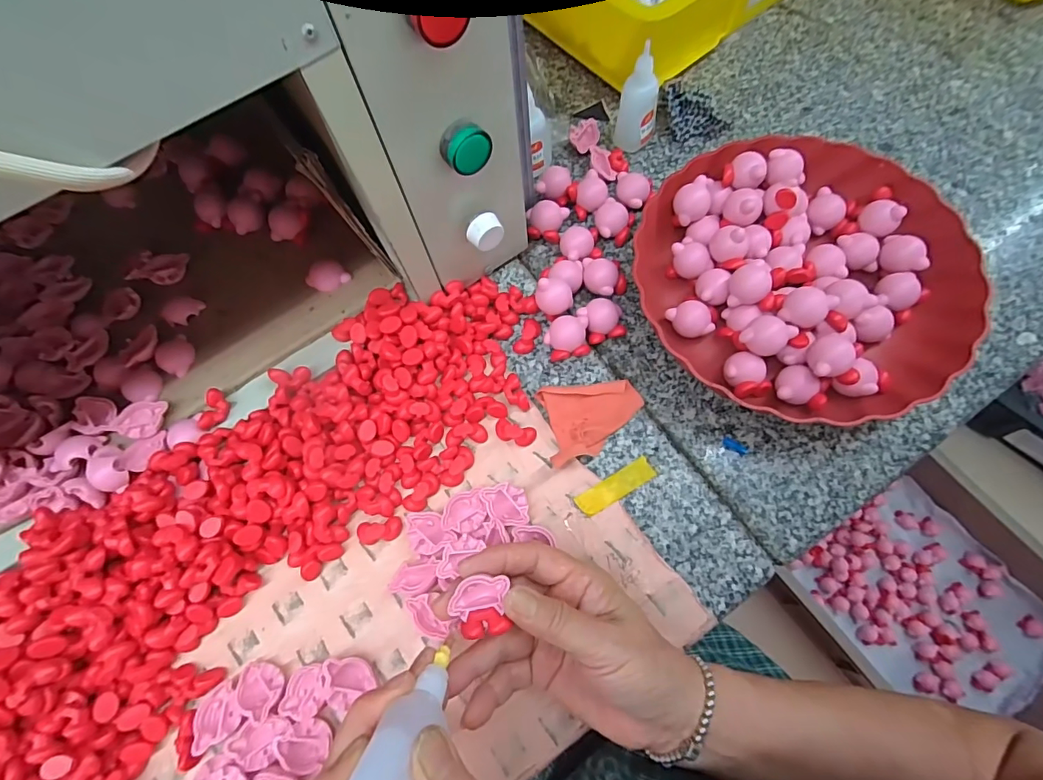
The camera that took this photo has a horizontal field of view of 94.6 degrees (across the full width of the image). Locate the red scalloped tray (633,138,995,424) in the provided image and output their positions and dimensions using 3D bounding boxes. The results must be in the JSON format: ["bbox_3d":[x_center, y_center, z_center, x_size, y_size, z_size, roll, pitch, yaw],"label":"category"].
[{"bbox_3d":[0.217,-0.090,0.380,0.231,0.051,0.243,-43,72,-11],"label":"red scalloped tray"}]

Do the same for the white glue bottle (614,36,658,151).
[{"bbox_3d":[0.109,-0.263,0.432,0.036,0.073,0.039,18,68,7],"label":"white glue bottle"}]

